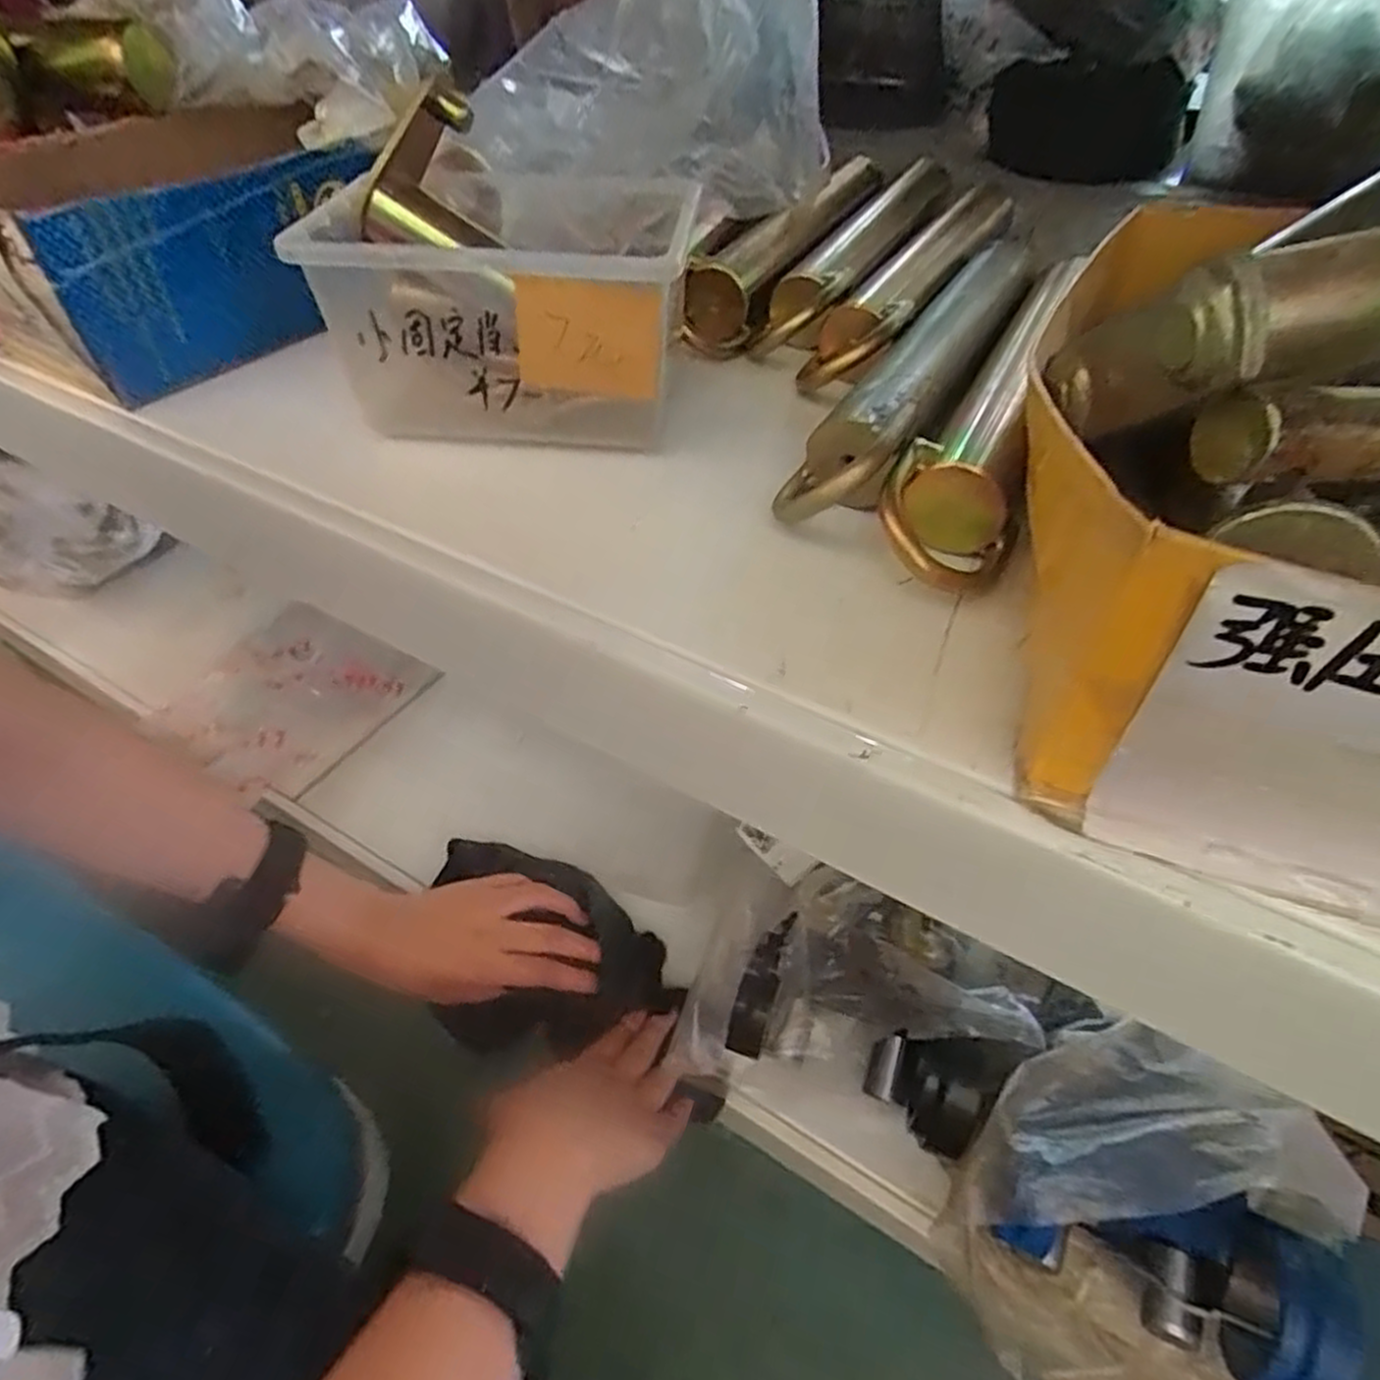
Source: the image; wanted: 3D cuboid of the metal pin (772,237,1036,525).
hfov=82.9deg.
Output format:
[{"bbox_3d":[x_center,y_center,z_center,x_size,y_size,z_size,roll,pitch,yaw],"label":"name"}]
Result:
[{"bbox_3d":[0.091,-0.121,0.296,0.033,0.030,0.203,24,53,22],"label":"metal pin"}]

